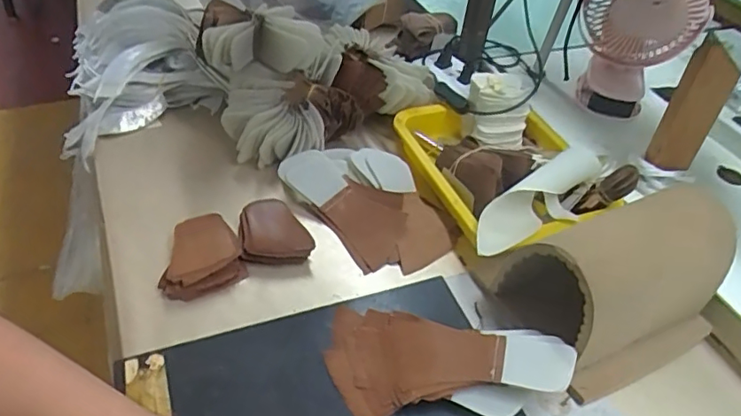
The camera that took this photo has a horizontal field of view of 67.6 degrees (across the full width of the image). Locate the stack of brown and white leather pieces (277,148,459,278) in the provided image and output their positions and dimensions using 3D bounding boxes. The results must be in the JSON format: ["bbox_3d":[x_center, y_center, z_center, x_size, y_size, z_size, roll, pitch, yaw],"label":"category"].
[{"bbox_3d":[0.004,-0.010,0.625,0.124,0.041,0.184,-29,54,-30],"label":"stack of brown and white leather pieces"}]

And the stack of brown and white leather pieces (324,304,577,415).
[{"bbox_3d":[0.059,0.132,0.455,0.197,0.031,0.099,13,45,6],"label":"stack of brown and white leather pieces"}]

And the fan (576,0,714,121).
[{"bbox_3d":[0.363,-0.239,0.759,0.153,0.182,0.153,22,48,19],"label":"fan"}]

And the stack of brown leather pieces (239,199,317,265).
[{"bbox_3d":[-0.101,0.025,0.592,0.071,0.025,0.078,-2,45,-9],"label":"stack of brown leather pieces"}]

